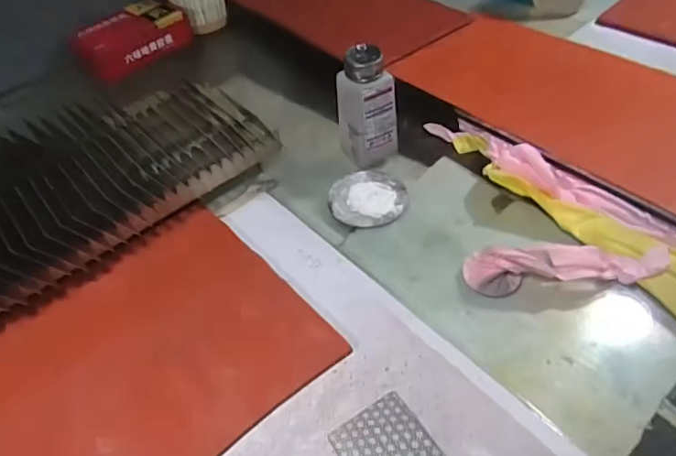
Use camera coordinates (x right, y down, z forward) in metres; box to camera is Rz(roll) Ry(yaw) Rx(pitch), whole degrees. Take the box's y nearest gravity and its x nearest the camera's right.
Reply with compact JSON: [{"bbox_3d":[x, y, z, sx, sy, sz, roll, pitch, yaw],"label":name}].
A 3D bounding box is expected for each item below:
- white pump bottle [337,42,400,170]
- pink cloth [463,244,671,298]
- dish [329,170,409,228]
[{"bbox_3d":[0.030,-0.127,0.546,0.056,0.121,0.043,-25,49,-17],"label":"white pump bottle"},{"bbox_3d":[0.201,0.030,0.451,0.172,0.038,0.045,-3,47,4],"label":"pink cloth"},{"bbox_3d":[0.032,-0.032,0.549,0.081,0.009,0.086,-3,47,3],"label":"dish"}]

